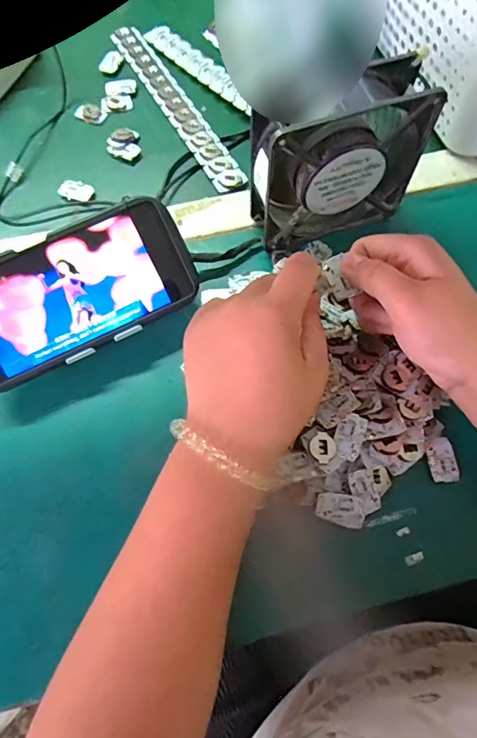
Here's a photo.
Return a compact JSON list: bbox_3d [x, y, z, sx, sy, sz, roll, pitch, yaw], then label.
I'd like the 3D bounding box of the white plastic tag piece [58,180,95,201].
[{"bbox_3d":[-0.146,-0.161,0.419,0.030,0.007,0.019,22,70,9],"label":"white plastic tag piece"}]

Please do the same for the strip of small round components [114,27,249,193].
[{"bbox_3d":[-0.063,-0.265,0.455,0.030,0.005,0.252,-28,70,-10],"label":"strip of small round components"}]

